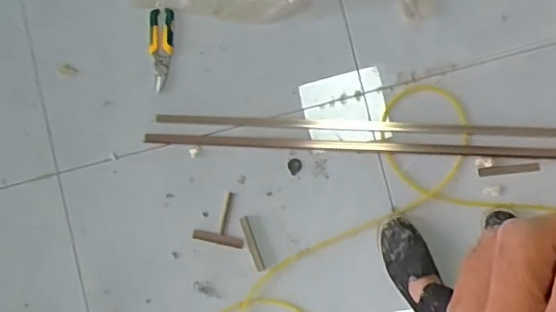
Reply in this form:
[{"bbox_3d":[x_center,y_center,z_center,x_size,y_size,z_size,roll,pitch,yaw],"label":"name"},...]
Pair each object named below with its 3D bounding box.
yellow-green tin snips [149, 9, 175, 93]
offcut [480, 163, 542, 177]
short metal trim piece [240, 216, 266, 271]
[{"bbox_3d":[-0.292,-0.263,1.420,0.057,0.023,0.200,3,90,9],"label":"yellow-green tin snips"},{"bbox_3d":[0.523,0.031,1.289,0.132,0.010,0.019,-6,89,9],"label":"offcut"},{"bbox_3d":[-0.063,0.216,1.399,0.022,0.006,0.138,-21,87,8],"label":"short metal trim piece"}]

